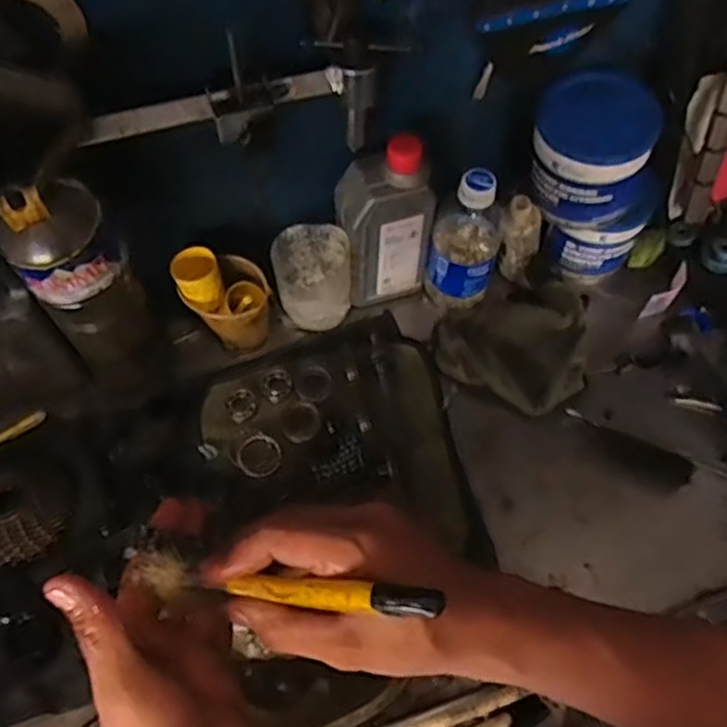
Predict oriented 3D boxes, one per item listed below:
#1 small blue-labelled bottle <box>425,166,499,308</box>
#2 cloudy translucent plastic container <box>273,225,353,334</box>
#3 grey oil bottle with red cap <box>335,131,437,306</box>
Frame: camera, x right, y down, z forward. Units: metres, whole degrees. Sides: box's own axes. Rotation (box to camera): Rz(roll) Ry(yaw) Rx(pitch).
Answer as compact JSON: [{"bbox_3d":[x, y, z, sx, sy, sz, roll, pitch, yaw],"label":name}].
[{"bbox_3d":[0.095,-0.115,0.673,0.061,0.162,0.064,12,59,9],"label":"small blue-labelled bottle"},{"bbox_3d":[-0.047,-0.081,0.688,0.068,0.091,0.055,-5,58,-2],"label":"cloudy translucent plastic container"},{"bbox_3d":[0.020,-0.128,0.668,0.080,0.170,0.051,-16,59,-8],"label":"grey oil bottle with red cap"}]

